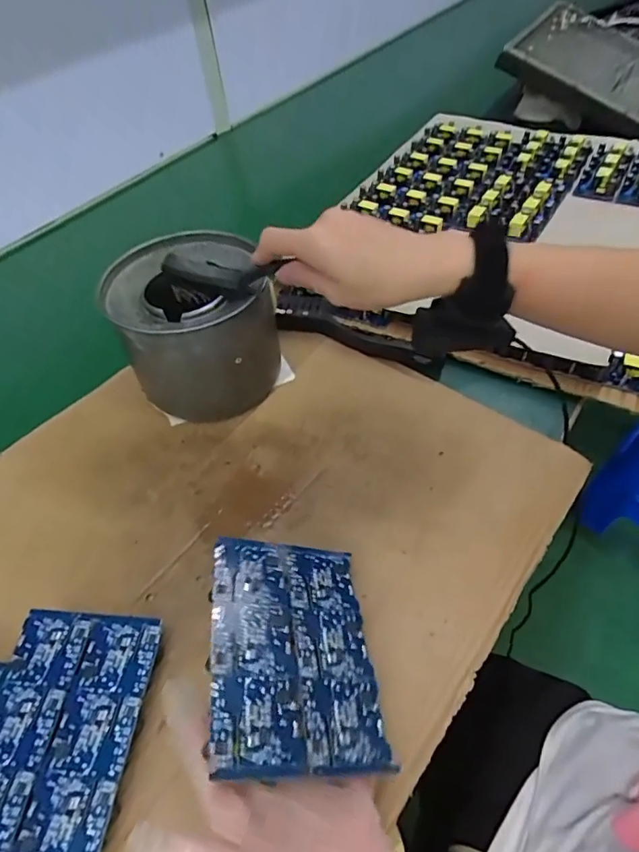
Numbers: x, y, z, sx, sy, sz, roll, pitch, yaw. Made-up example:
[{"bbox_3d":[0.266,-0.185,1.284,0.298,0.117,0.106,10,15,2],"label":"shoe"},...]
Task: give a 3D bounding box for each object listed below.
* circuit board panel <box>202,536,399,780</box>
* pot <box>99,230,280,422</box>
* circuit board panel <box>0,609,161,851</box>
[{"bbox_3d":[-0.015,0.124,0.288,0.094,0.004,0.131,13,36,-19],"label":"circuit board panel"},{"bbox_3d":[-0.107,-0.088,0.449,0.129,0.109,0.135,-5,52,1],"label":"pot"},{"bbox_3d":[-0.156,0.185,0.300,0.094,0.019,0.133,3,52,7],"label":"circuit board panel"}]

